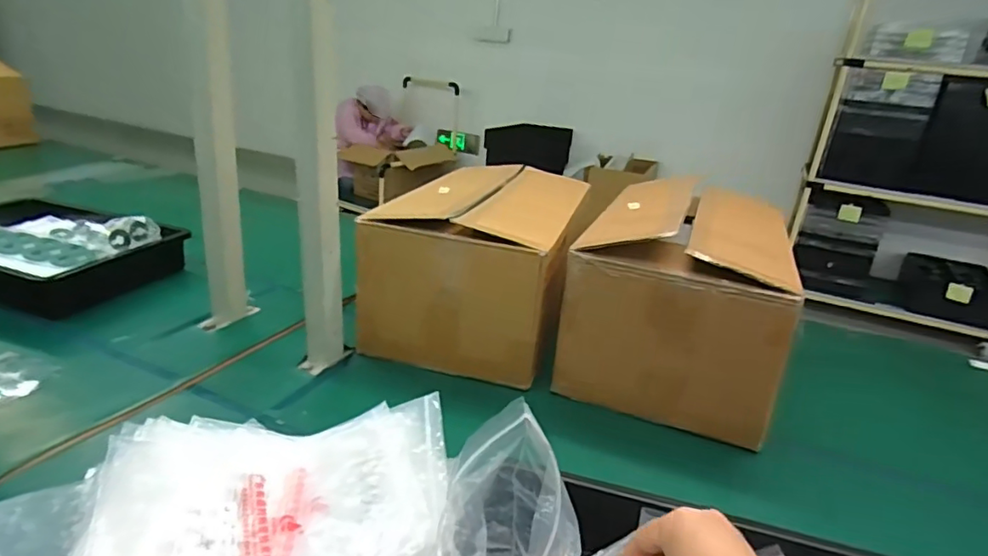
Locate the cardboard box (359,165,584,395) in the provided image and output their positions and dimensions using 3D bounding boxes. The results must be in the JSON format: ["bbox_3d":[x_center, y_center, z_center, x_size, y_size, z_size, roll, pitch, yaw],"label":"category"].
[{"bbox_3d":[-0.008,-0.041,1.006,0.291,0.214,0.476,11,23,13],"label":"cardboard box"}]

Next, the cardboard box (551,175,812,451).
[{"bbox_3d":[0.292,0.025,0.916,0.293,0.271,0.382,12,24,16],"label":"cardboard box"}]

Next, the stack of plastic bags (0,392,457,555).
[{"bbox_3d":[-0.231,0.209,0.490,0.390,0.070,0.287,-5,34,-16],"label":"stack of plastic bags"}]

